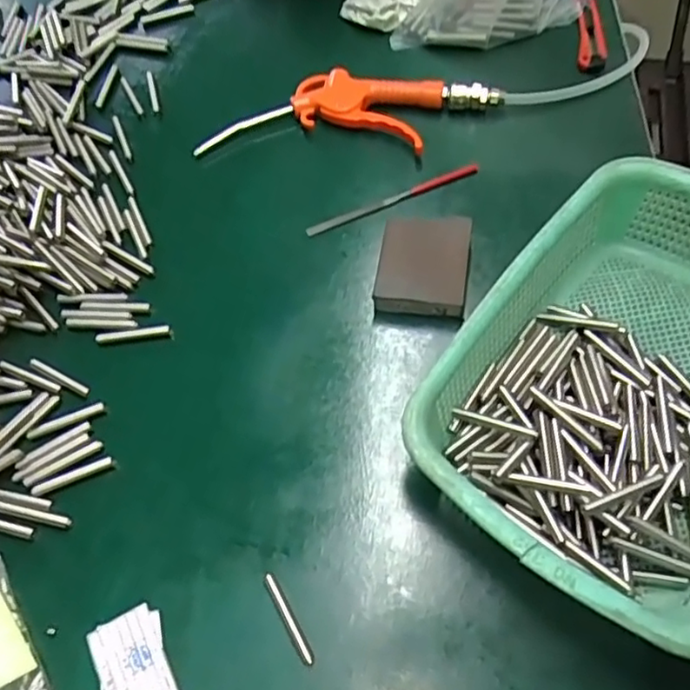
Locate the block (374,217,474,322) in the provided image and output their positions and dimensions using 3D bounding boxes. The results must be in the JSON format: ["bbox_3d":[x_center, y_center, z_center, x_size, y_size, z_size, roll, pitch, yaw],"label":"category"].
[{"bbox_3d":[0.063,-0.064,0.508,0.069,0.025,0.086,8,64,8],"label":"block"}]

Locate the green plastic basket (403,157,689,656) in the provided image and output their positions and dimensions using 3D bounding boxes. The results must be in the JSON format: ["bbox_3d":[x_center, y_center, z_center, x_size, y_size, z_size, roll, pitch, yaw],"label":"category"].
[{"bbox_3d":[0.190,0.028,0.415,0.211,0.072,0.283,35,71,19],"label":"green plastic basket"}]

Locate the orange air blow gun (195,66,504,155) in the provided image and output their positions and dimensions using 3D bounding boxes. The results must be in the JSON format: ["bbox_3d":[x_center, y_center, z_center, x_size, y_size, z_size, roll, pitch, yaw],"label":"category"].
[{"bbox_3d":[0.005,-0.214,0.590,0.272,0.033,0.096,6,64,7],"label":"orange air blow gun"}]

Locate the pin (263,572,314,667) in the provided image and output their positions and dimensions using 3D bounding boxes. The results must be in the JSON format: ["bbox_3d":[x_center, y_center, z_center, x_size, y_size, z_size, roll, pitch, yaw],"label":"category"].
[{"bbox_3d":[-0.036,0.172,0.401,0.009,0.008,0.060,-28,65,-10],"label":"pin"}]

